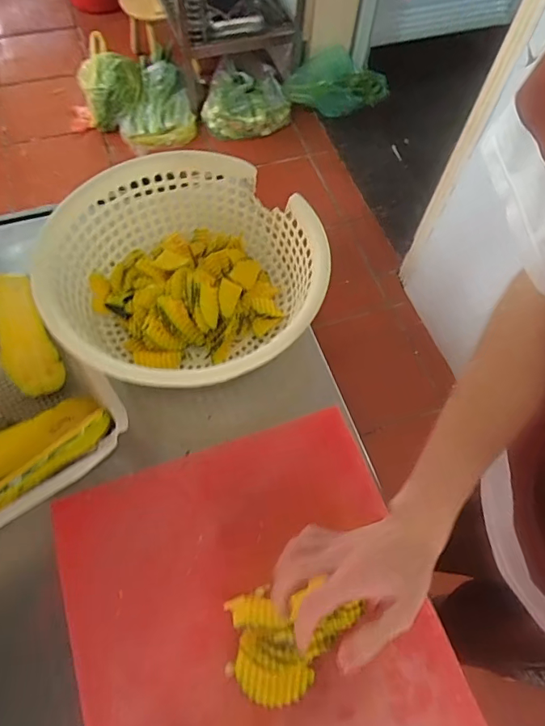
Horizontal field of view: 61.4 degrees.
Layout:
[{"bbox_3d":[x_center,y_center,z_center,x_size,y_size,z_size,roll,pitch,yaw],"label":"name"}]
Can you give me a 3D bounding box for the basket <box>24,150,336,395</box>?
[{"bbox_3d":[-0.109,-0.108,0.589,0.315,0.124,0.326,1,63,-2],"label":"basket"}]

